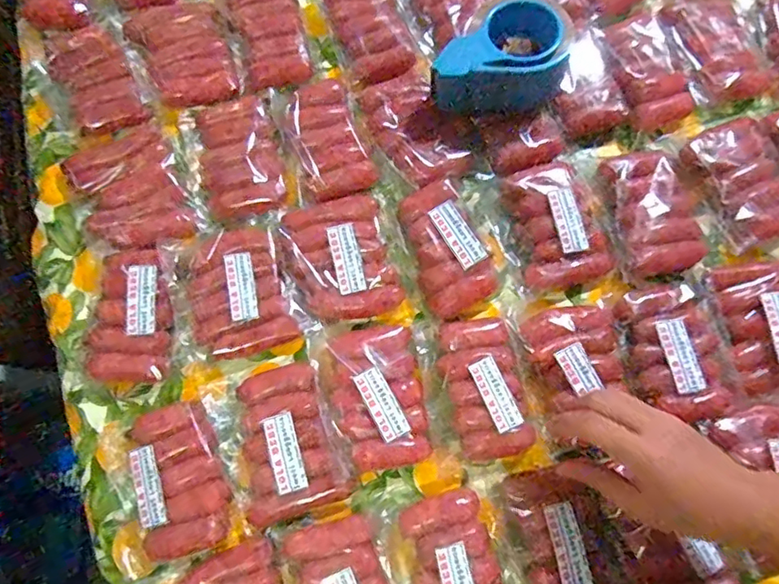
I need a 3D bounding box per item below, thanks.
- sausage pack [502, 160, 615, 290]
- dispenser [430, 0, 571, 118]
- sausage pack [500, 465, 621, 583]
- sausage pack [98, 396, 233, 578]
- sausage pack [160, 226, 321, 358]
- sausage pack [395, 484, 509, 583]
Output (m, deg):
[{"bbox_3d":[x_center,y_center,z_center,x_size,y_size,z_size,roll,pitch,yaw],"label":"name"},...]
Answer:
[{"bbox_3d":[0.172,-0.074,0.566,0.086,0.027,0.130,-12,77,-3],"label":"sausage pack"},{"bbox_3d":[0.120,-0.233,0.572,0.143,0.068,0.089,-33,79,-7],"label":"dispenser"},{"bbox_3d":[0.154,0.221,0.486,0.075,0.032,0.127,-15,77,-3],"label":"sausage pack"},{"bbox_3d":[-0.204,0.172,0.498,0.105,0.021,0.134,-21,77,-5],"label":"sausage pack"},{"bbox_3d":[-0.151,-0.004,0.548,0.118,0.029,0.129,-21,77,-5],"label":"sausage pack"},{"bbox_3d":[0.062,0.245,0.480,0.082,0.021,0.131,-17,77,-4],"label":"sausage pack"}]

